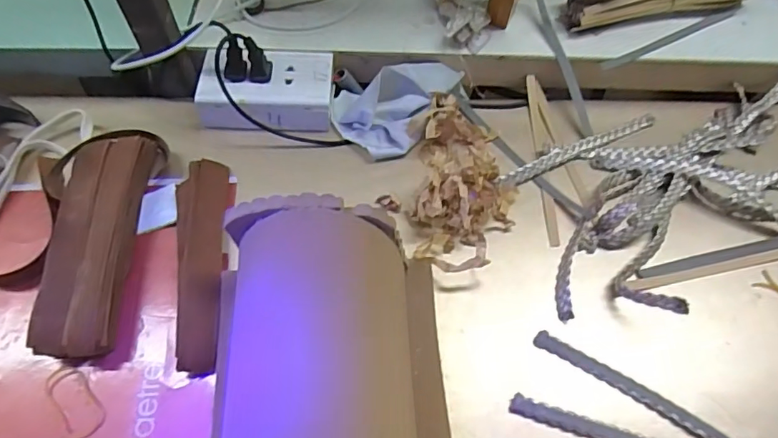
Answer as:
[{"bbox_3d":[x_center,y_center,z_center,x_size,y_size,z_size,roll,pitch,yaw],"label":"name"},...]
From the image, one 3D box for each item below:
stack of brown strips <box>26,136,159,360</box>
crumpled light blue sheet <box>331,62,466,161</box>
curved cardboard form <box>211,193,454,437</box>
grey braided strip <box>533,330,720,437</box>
[{"bbox_3d":[-0.227,0.012,0.404,0.061,0.035,0.194,-1,60,-3],"label":"stack of brown strips"},{"bbox_3d":[0.015,-0.109,0.477,0.129,0.044,0.086,-8,61,-6],"label":"crumpled light blue sheet"},{"bbox_3d":[-0.033,0.104,0.313,0.150,0.107,0.207,-2,60,-3],"label":"curved cardboard form"},{"bbox_3d":[0.193,0.133,0.360,0.190,0.012,0.013,31,64,15],"label":"grey braided strip"}]

